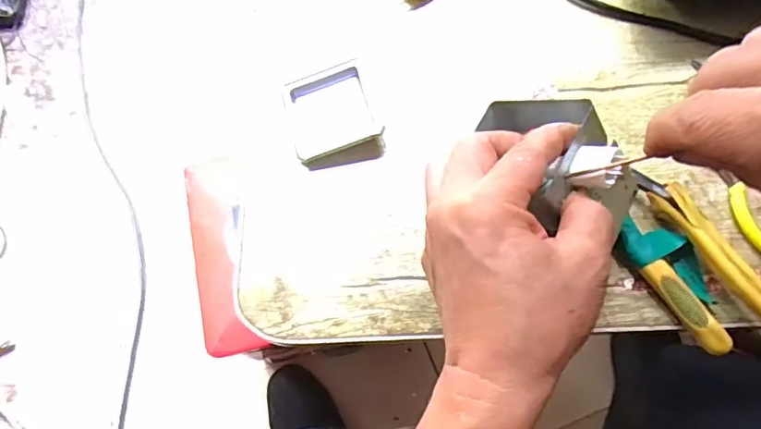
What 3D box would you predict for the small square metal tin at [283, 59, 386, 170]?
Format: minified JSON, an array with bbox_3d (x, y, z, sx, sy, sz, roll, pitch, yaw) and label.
[{"bbox_3d":[-0.038,-0.078,0.409,0.066,0.017,0.079,-15,71,-4],"label":"small square metal tin"}]

